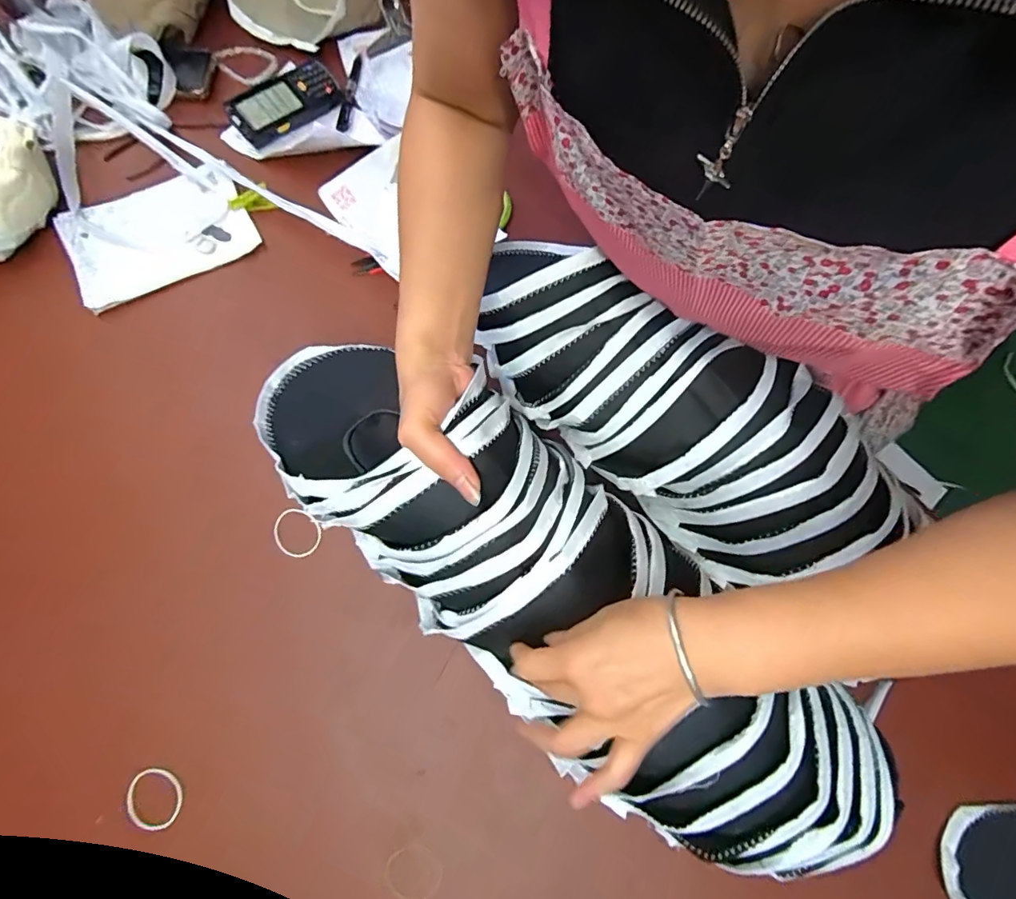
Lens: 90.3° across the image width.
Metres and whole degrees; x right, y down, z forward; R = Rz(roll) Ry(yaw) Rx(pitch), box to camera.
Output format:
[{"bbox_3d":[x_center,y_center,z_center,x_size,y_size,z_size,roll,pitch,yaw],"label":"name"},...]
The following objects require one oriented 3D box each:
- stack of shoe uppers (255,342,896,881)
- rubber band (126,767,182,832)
[{"bbox_3d":[0.026,0.098,0.404,0.592,0.113,0.172,38,74,7],"label":"stack of shoe uppers"},{"bbox_3d":[-0.319,0.315,0.455,0.048,0.008,0.053,-27,69,-8],"label":"rubber band"}]

